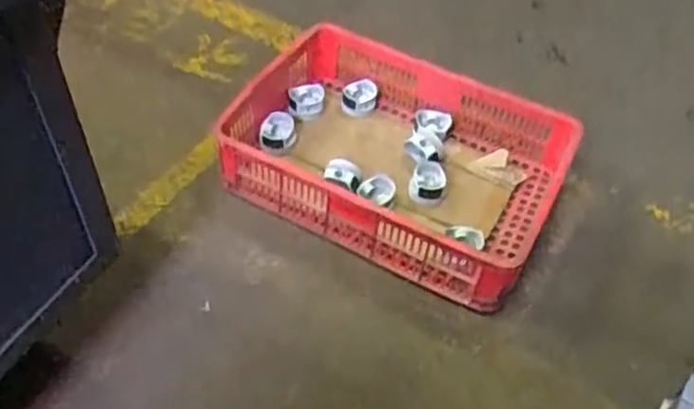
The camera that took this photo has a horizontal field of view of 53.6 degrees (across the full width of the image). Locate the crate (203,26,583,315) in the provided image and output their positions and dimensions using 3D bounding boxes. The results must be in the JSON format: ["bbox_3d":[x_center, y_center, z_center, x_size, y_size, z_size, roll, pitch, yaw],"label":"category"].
[{"bbox_3d":[0.097,-0.099,1.385,0.622,0.151,0.433,25,53,14],"label":"crate"}]

